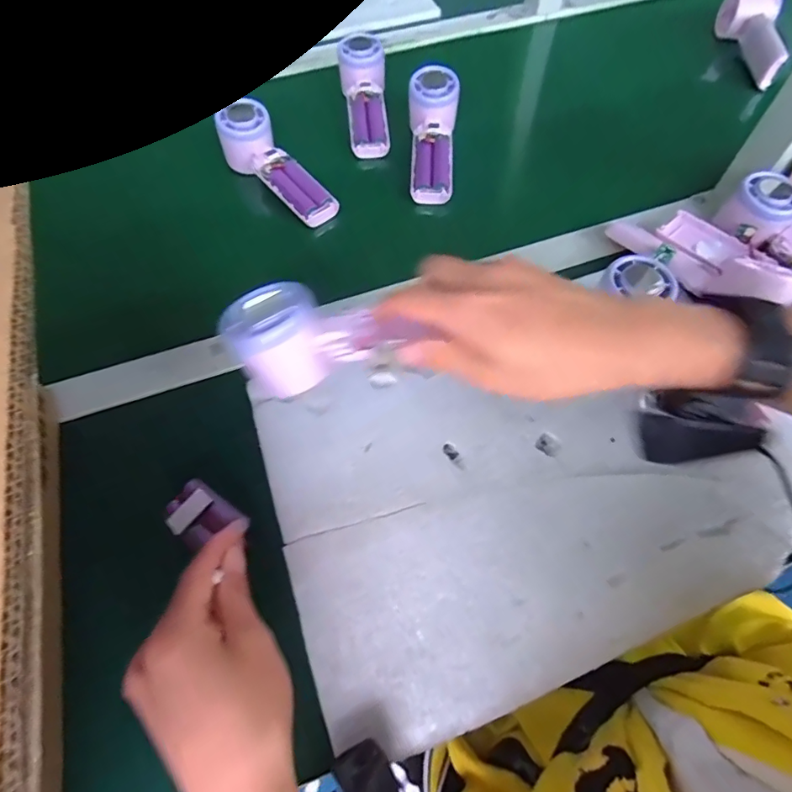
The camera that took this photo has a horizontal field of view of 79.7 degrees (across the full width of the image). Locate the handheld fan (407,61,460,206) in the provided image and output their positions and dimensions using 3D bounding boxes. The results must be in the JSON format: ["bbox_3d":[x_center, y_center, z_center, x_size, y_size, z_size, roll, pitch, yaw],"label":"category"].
[{"bbox_3d":[0.041,-0.291,0.535,0.054,0.031,0.163,1,80,3],"label":"handheld fan"}]

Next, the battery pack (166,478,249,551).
[{"bbox_3d":[-0.130,0.085,0.324,0.050,0.013,0.037,32,68,17],"label":"battery pack"}]

